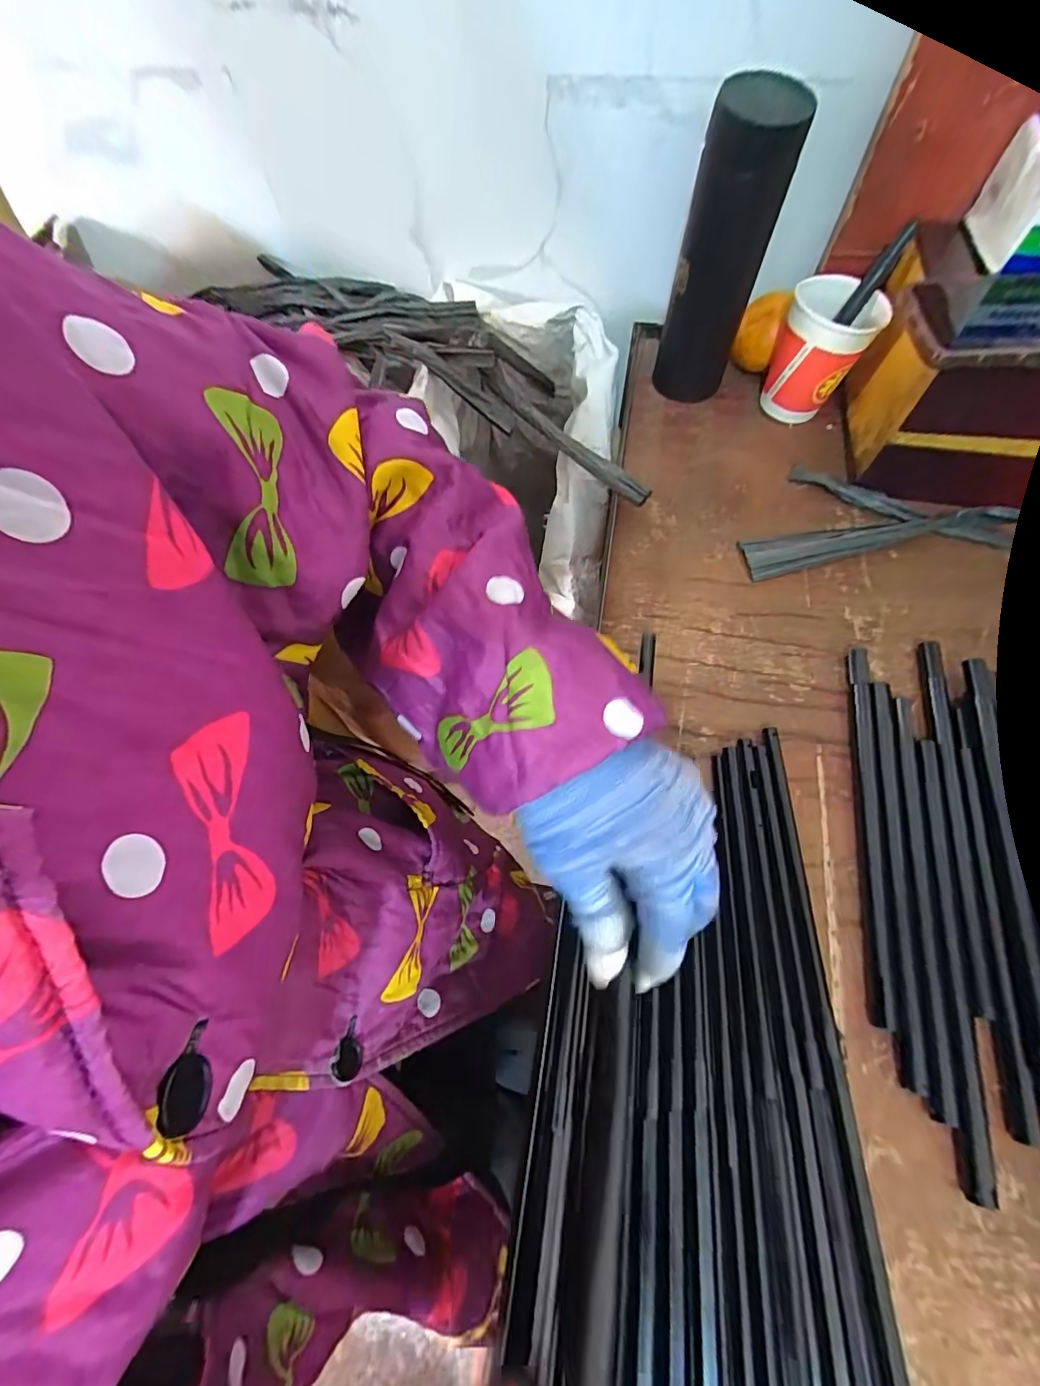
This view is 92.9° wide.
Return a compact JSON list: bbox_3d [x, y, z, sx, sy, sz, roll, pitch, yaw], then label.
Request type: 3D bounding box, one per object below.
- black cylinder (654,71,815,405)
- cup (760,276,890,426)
[{"bbox_3d":[0.158,-0.337,0.401,0.065,0.193,0.058,15,66,8],"label":"black cylinder"},{"bbox_3d":[0.260,-0.296,0.436,0.071,0.091,0.067,-1,65,1],"label":"cup"}]

